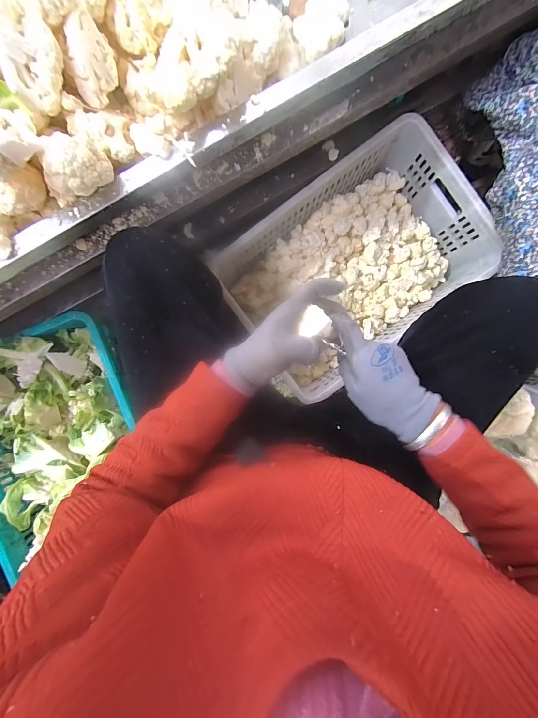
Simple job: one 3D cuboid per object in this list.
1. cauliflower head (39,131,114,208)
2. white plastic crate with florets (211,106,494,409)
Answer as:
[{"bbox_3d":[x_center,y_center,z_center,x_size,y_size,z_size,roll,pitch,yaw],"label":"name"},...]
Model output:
[{"bbox_3d":[-0.241,-0.229,0.344,0.060,0.053,0.084,42,91,-1],"label":"cauliflower head"},{"bbox_3d":[0.179,-0.204,0.626,0.483,0.143,0.343,-35,91,1],"label":"white plastic crate with florets"}]

